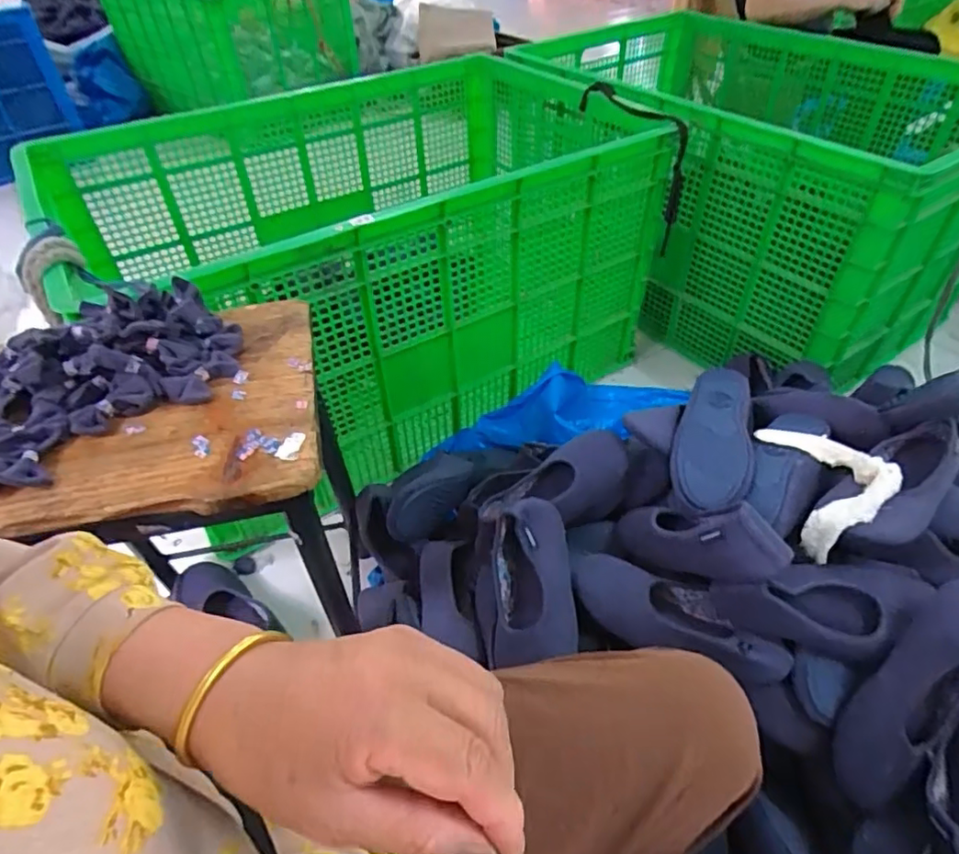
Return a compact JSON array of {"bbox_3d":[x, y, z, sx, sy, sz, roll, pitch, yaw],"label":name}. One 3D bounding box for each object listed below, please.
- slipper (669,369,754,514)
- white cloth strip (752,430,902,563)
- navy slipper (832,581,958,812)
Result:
[{"bbox_3d":[0.330,0.008,0.813,0.099,0.036,0.213,9,67,28],"label":"slipper"},{"bbox_3d":[0.434,0.063,0.736,0.095,0.097,0.178,-5,45,-3],"label":"white cloth strip"},{"bbox_3d":[0.459,0.280,0.615,0.087,0.256,0.049,32,11,29],"label":"navy slipper"}]

